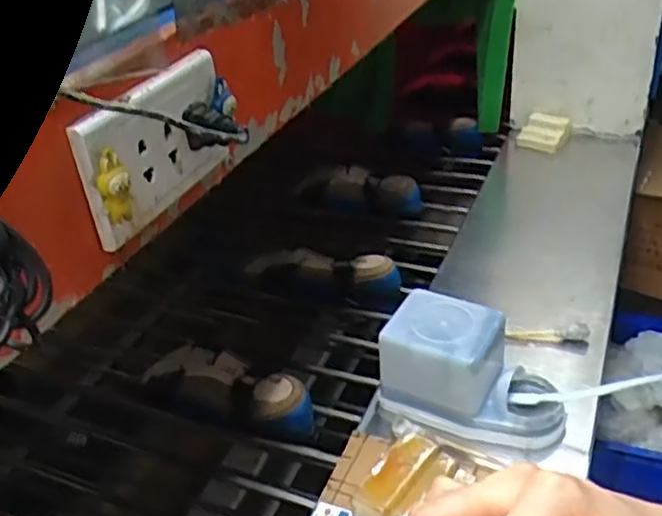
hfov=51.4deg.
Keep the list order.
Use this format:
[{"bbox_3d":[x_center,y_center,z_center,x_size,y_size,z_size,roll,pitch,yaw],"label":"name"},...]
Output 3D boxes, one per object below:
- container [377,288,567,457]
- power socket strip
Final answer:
[{"bbox_3d":[0.152,0.126,0.726,0.185,0.113,0.099,16,38,30],"label":"container"},{"bbox_3d":[-0.096,-0.061,0.375,0.021,0.069,0.126,7,35,18],"label":"power socket strip"}]

